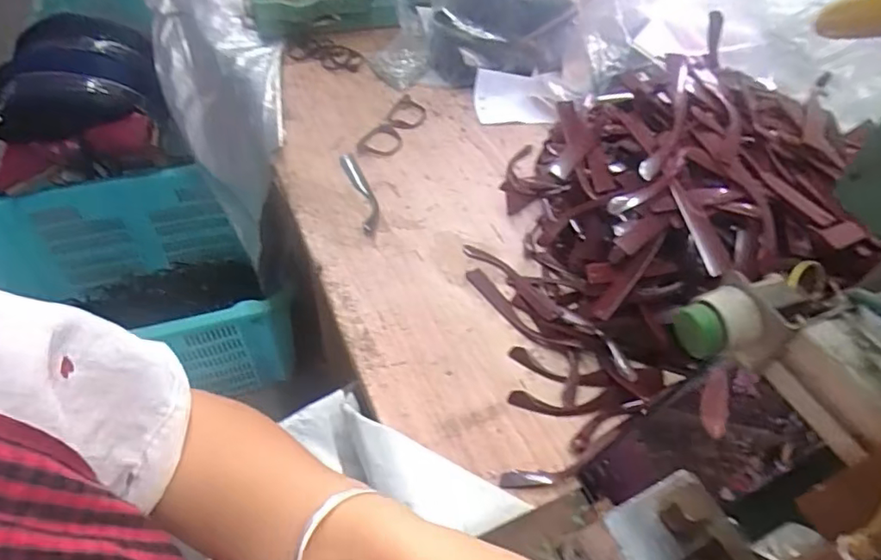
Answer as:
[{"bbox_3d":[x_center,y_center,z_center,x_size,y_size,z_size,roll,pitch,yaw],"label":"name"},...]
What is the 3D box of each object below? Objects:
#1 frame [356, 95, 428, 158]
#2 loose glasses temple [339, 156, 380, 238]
[{"bbox_3d":[-0.061,-0.211,0.765,0.055,0.004,0.146,24,52,15],"label":"frame"},{"bbox_3d":[-0.096,-0.108,0.673,0.025,0.006,0.148,-12,52,-15],"label":"loose glasses temple"}]

